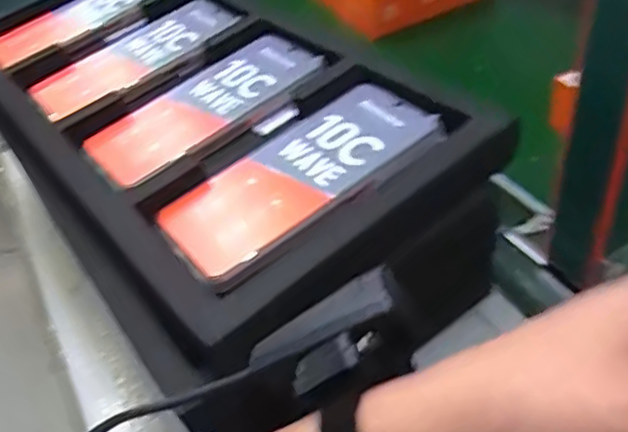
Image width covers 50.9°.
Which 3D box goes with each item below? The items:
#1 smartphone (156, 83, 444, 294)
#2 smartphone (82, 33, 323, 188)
[{"bbox_3d":[-0.008,-0.025,0.399,0.168,0.006,0.087,-34,45,-16],"label":"smartphone"},{"bbox_3d":[-0.079,-0.081,0.478,0.170,0.009,0.080,-34,49,-14],"label":"smartphone"}]

